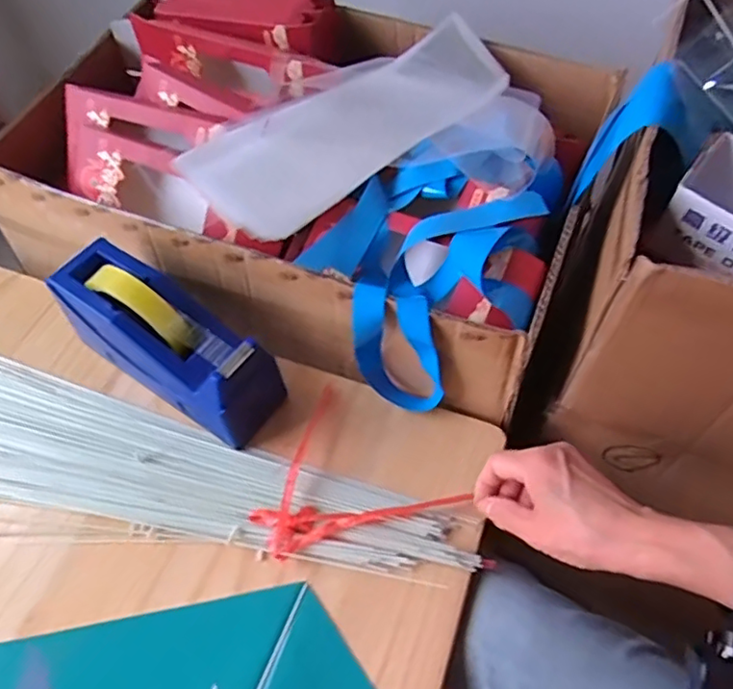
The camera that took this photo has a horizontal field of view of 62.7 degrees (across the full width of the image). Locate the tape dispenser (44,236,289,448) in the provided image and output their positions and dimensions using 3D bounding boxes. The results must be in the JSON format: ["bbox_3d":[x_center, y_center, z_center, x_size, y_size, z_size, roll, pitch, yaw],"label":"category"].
[{"bbox_3d":[-0.169,-0.006,0.517,0.203,0.107,0.075,31,61,19],"label":"tape dispenser"}]

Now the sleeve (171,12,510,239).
[{"bbox_3d":[-0.005,-0.222,0.581,0.126,0.020,0.358,44,63,14],"label":"sleeve"}]

